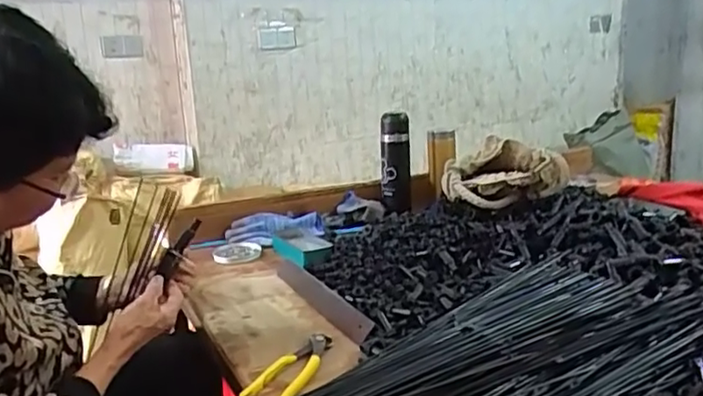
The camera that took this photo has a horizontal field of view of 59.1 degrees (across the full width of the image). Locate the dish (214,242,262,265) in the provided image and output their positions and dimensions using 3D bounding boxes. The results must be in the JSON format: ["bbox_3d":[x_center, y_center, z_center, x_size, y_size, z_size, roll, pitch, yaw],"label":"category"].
[{"bbox_3d":[-0.221,0.106,1.205,0.088,0.016,0.094,-7,15,-11],"label":"dish"}]

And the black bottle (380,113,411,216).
[{"bbox_3d":[0.097,-0.075,1.376,0.065,0.218,0.054,-3,14,5],"label":"black bottle"}]

